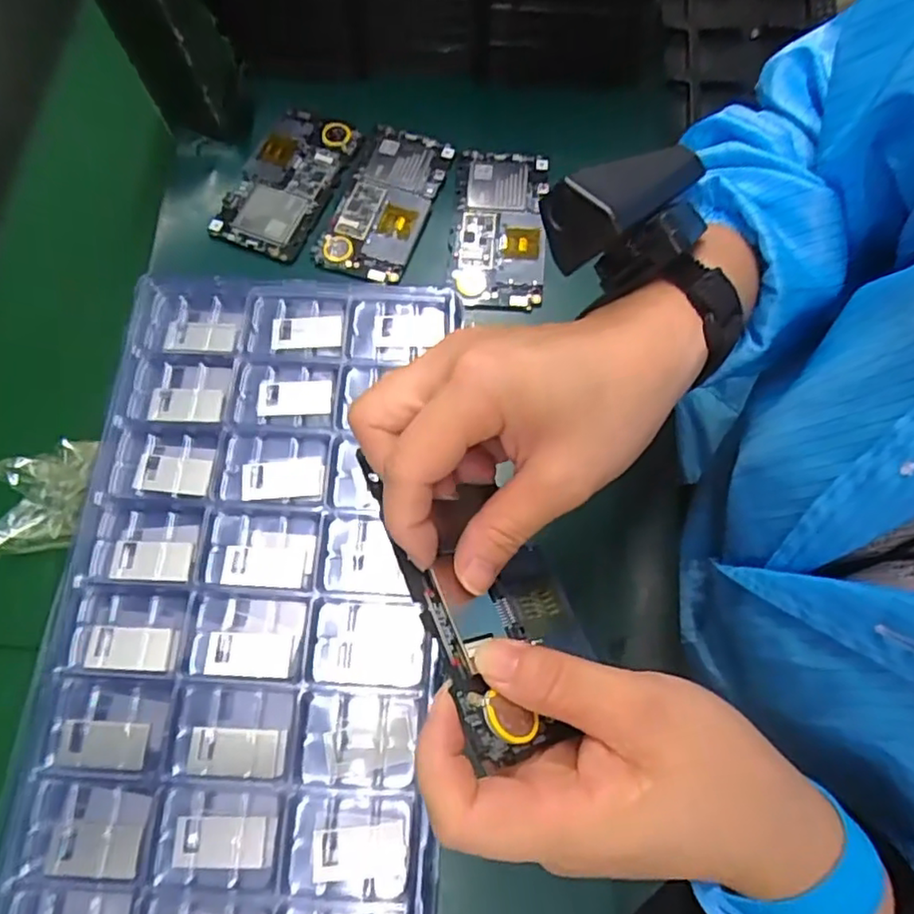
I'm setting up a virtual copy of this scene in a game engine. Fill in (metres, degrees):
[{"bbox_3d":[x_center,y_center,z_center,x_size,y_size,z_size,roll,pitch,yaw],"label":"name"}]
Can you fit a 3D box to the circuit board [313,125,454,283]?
[{"bbox_3d":[-0.050,-0.182,0.448,0.063,0.008,0.121,18,73,10],"label":"circuit board"}]

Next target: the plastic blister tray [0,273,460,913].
[{"bbox_3d":[-0.112,0.074,0.345,0.195,0.023,0.383,1,71,4],"label":"plastic blister tray"}]

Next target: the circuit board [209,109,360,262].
[{"bbox_3d":[-0.123,-0.200,0.454,0.063,0.013,0.122,21,73,11],"label":"circuit board"}]

